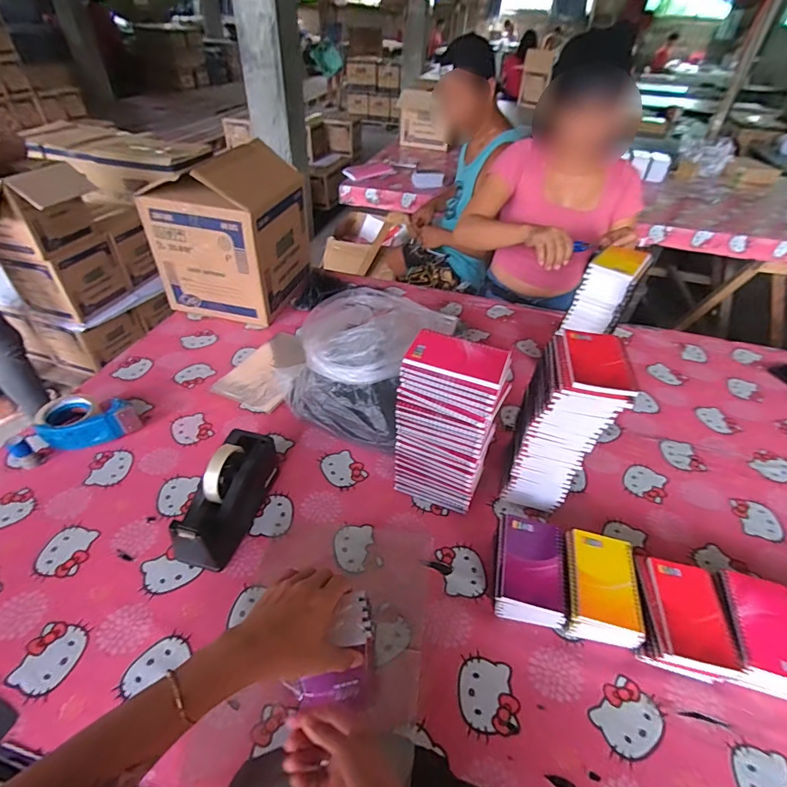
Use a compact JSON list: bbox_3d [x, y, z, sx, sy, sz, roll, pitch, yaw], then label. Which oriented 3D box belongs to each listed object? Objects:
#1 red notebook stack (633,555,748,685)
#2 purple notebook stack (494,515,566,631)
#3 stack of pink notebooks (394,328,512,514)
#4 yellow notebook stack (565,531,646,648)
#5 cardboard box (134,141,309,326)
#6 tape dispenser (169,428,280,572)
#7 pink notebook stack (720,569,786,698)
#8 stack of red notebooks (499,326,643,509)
[{"bbox_3d":[0.380,0.302,0.577,0.102,0.060,0.141,10,43,7],"label":"red notebook stack"},{"bbox_3d":[0.191,0.255,0.614,0.093,0.062,0.132,12,43,10],"label":"purple notebook stack"},{"bbox_3d":[0.084,0.057,0.675,0.137,0.295,0.090,18,45,16],"label":"stack of pink notebooks"},{"bbox_3d":[0.286,0.273,0.600,0.093,0.065,0.142,11,43,9],"label":"yellow notebook stack"},{"bbox_3d":[-0.412,-0.409,1.114,0.289,0.345,0.297,11,43,9],"label":"cardboard box"},{"bbox_3d":[-0.254,0.155,0.660,0.087,0.121,0.205,12,43,10],"label":"tape dispenser"},{"bbox_3d":[0.483,0.320,0.562,0.100,0.057,0.148,17,44,15],"label":"pink notebook stack"},{"bbox_3d":[0.266,0.058,0.693,0.112,0.298,0.144,14,44,12],"label":"stack of red notebooks"}]

